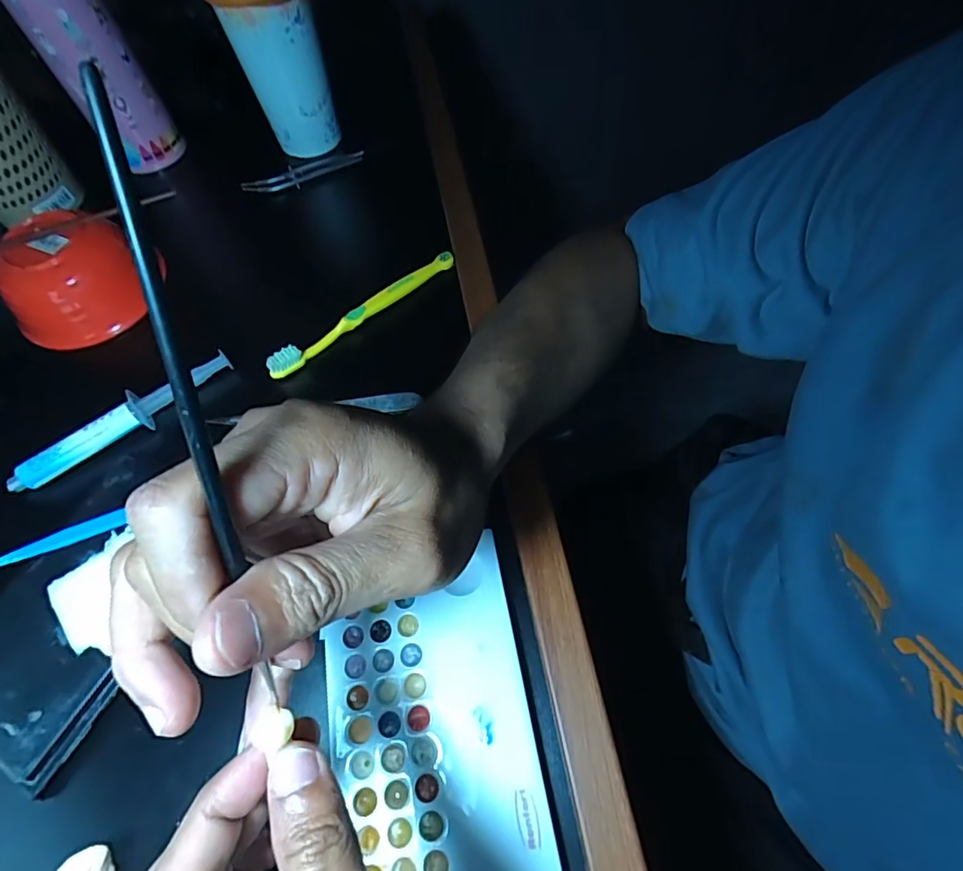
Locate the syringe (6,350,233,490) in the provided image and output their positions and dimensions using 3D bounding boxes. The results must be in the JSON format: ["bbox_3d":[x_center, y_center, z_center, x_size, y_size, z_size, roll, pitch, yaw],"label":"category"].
[{"bbox_3d":[-0.226,-0.009,0.336,0.141,0.018,0.021,-39,65,-16],"label":"syringe"}]

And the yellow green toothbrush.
[{"bbox_3d":[-0.081,-0.088,0.368,0.153,0.015,0.011,-38,65,-16],"label":"yellow green toothbrush"}]

